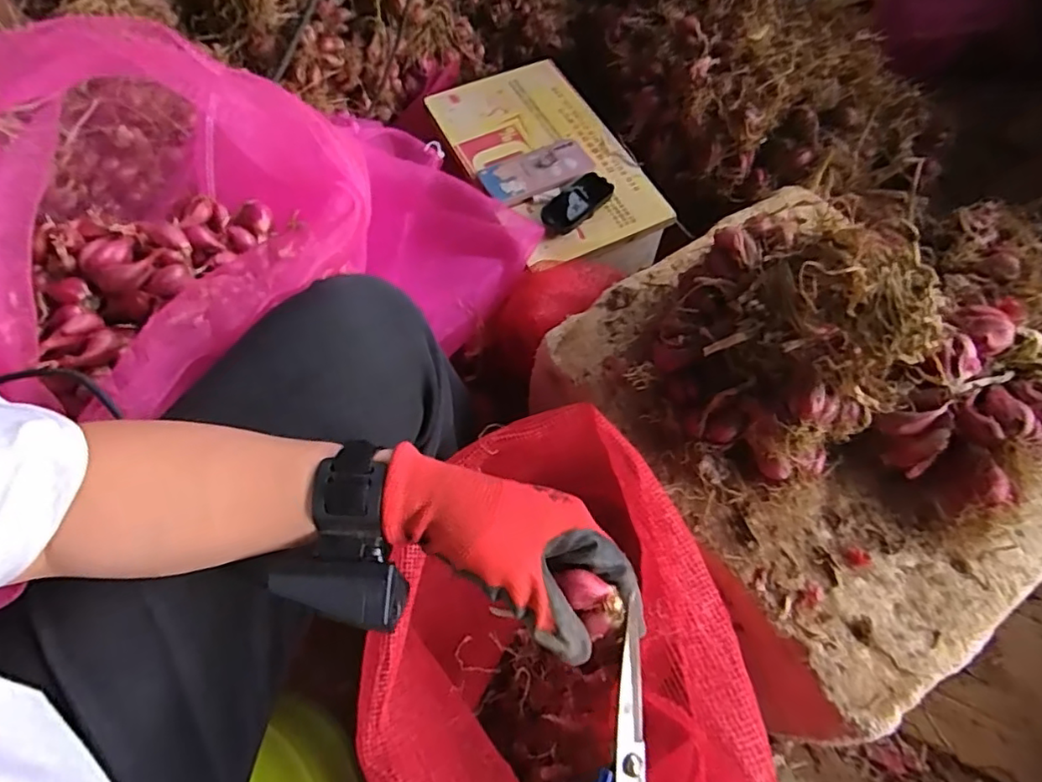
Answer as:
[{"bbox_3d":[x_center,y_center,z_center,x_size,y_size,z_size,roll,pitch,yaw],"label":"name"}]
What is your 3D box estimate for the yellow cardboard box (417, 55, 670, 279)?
[{"bbox_3d":[0.037,-0.342,0.907,0.237,0.085,0.408,-22,66,-12],"label":"yellow cardboard box"}]

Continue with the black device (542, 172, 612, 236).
[{"bbox_3d":[0.076,-0.259,0.805,0.049,0.024,0.113,38,68,16],"label":"black device"}]

